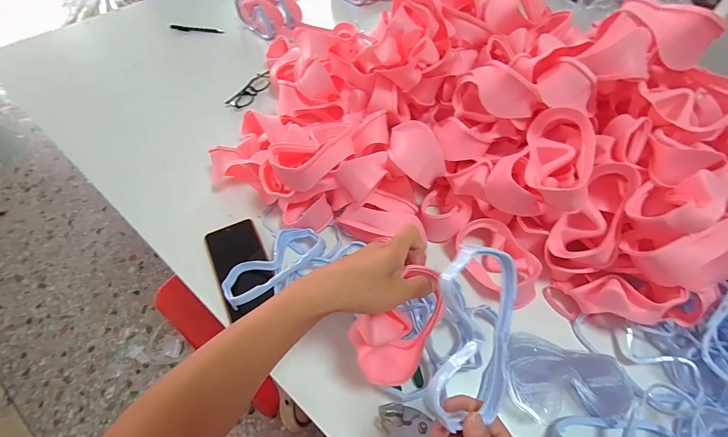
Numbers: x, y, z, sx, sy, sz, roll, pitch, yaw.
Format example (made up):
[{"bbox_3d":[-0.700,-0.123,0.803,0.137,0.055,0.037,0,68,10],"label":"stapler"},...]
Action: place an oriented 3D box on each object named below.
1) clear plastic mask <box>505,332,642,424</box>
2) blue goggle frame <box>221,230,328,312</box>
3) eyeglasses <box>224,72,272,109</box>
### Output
[{"bbox_3d":[0.254,0.193,0.405,0.140,0.038,0.086,9,55,3],"label":"clear plastic mask"},{"bbox_3d":[-0.128,0.067,0.470,0.147,0.048,0.072,-37,65,-25],"label":"blue goggle frame"},{"bbox_3d":[-0.255,-0.292,0.747,0.051,0.023,0.148,22,56,11],"label":"eyeglasses"}]

